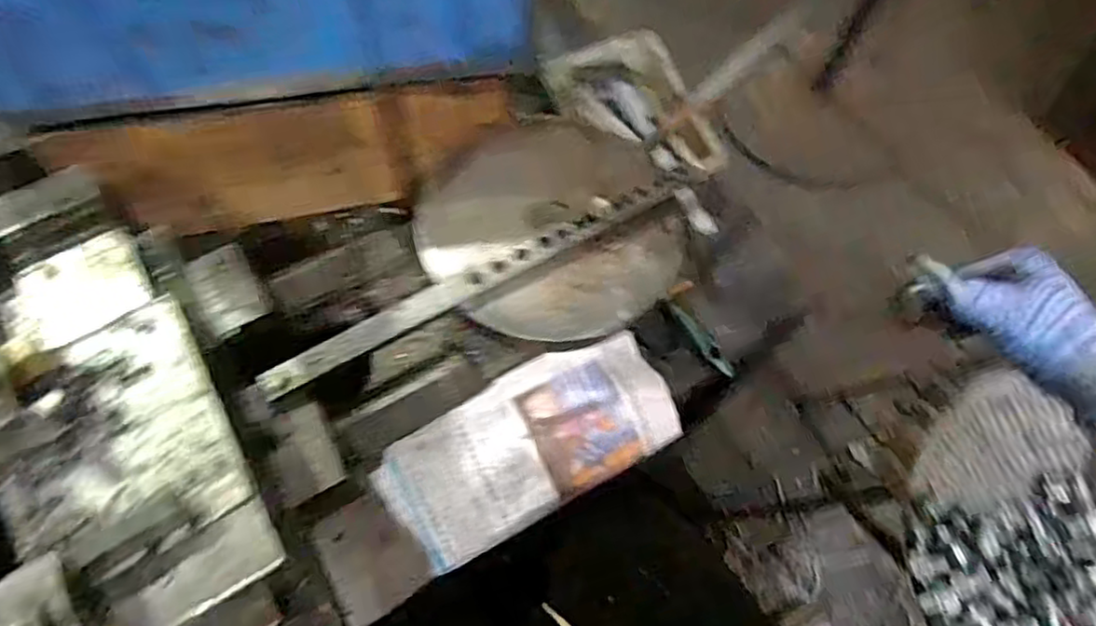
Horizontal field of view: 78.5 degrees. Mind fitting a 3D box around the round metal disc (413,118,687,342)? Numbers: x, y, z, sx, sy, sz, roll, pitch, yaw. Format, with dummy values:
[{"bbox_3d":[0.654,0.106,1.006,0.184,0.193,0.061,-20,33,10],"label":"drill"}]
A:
[{"bbox_3d":[0.000,-0.066,0.494,0.184,0.029,0.174,1,66,-1],"label":"round metal disc"}]

